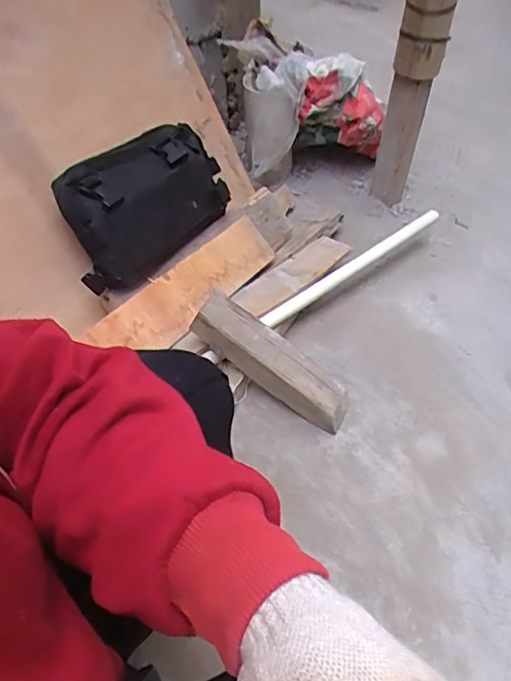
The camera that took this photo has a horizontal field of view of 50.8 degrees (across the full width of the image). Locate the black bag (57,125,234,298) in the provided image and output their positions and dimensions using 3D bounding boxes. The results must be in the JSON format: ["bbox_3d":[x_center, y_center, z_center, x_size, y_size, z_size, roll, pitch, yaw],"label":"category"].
[{"bbox_3d":[-0.151,-0.204,0.780,0.285,0.051,0.173,-41,106,-30],"label":"black bag"}]

